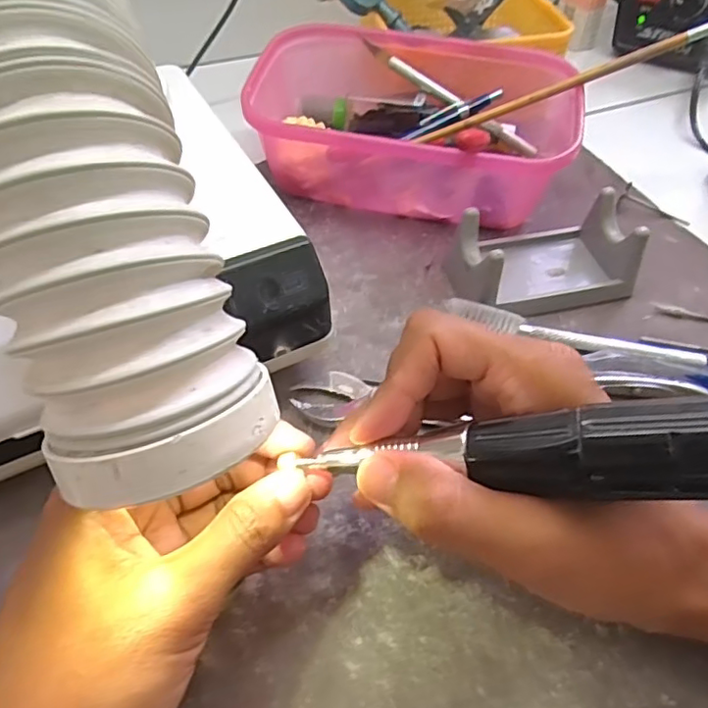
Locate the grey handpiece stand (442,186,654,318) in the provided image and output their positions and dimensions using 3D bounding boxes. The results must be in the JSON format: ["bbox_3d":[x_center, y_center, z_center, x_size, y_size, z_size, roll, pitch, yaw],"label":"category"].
[{"bbox_3d":[0.103,-0.059,0.327,0.093,0.042,0.061,-8,52,-8],"label":"grey handpiece stand"}]

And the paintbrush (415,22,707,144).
[{"bbox_3d":[0.136,-0.163,0.348,0.199,0.009,0.011,-19,51,9],"label":"paintbrush"}]

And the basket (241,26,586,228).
[{"bbox_3d":[0.041,-0.156,0.385,0.195,0.074,0.140,15,52,10],"label":"basket"}]

